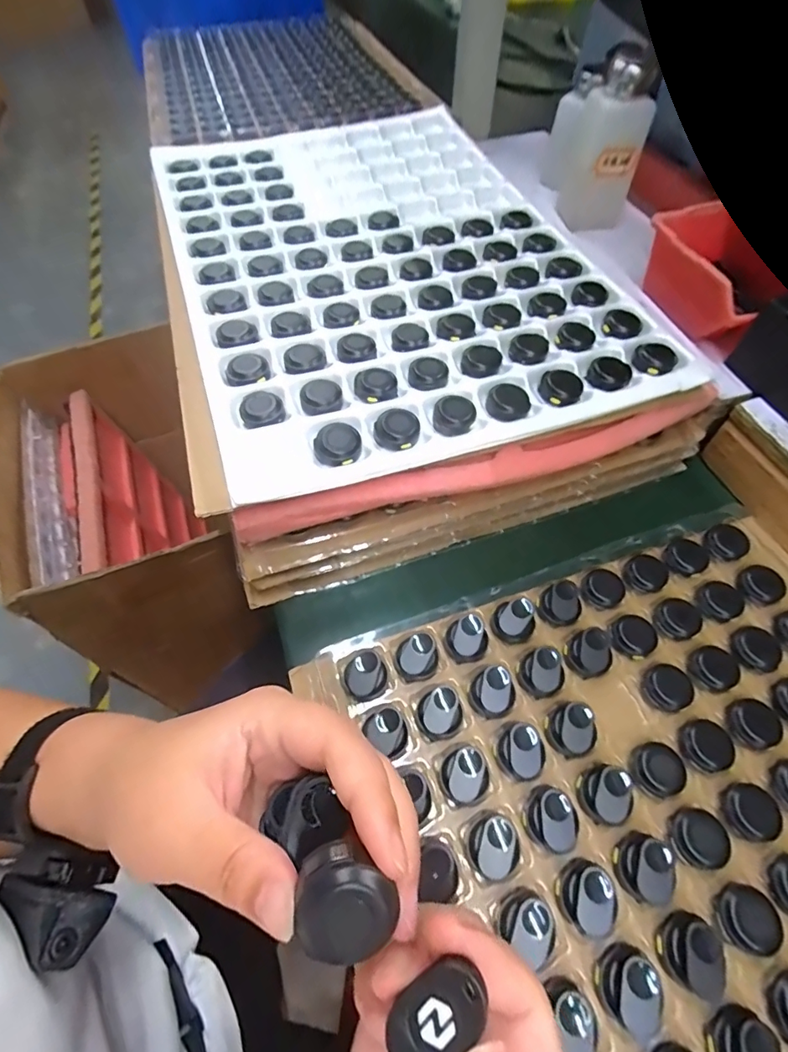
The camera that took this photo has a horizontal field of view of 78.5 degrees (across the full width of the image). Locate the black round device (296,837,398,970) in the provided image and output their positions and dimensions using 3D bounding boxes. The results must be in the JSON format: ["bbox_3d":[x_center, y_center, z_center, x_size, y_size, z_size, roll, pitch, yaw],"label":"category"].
[{"bbox_3d":[-0.017,0.107,0.142,0.031,0.018,0.027,44,84,-6],"label":"black round device"}]

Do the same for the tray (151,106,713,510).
[{"bbox_3d":[-0.014,-0.254,0.442,0.342,0.025,0.489,-16,58,-11],"label":"tray"}]

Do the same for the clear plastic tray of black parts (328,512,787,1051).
[{"bbox_3d":[0.200,0.226,0.226,0.340,0.023,0.491,-16,58,-11],"label":"clear plastic tray of black parts"}]

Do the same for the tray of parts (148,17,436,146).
[{"bbox_3d":[-0.171,-0.651,0.690,0.354,0.024,0.442,-15,58,-9],"label":"tray of parts"}]

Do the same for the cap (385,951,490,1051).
[{"bbox_3d":[0.011,0.129,0.127,0.025,0.007,0.017,-31,62,-19],"label":"cap"}]

